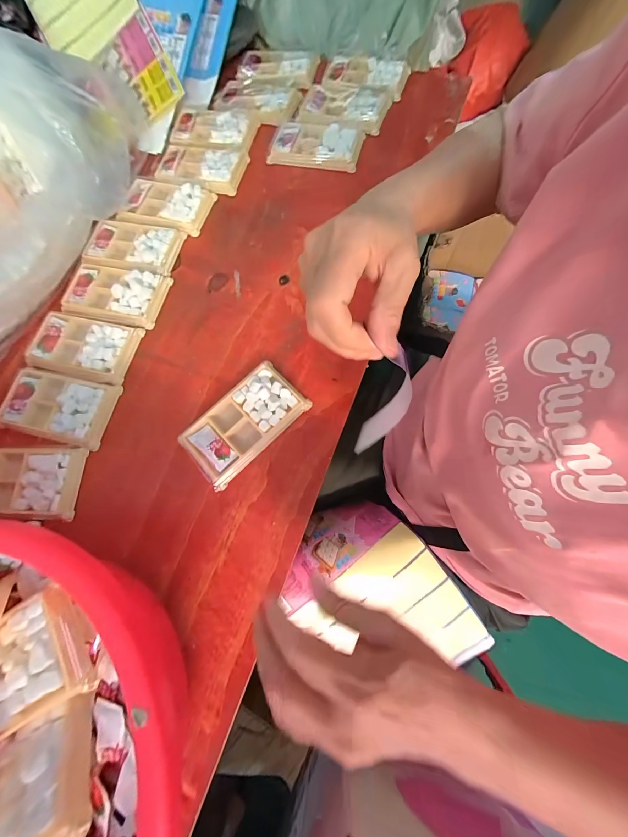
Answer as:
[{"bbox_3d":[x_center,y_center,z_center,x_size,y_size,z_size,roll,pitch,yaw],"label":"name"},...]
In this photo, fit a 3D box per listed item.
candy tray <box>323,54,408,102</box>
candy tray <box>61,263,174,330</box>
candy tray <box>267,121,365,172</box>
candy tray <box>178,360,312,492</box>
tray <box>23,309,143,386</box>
[{"bbox_3d":[0.082,-0.555,0.460,0.132,0.020,0.075,18,76,9],"label":"candy tray"},{"bbox_3d":[-0.267,-0.168,0.376,0.132,0.015,0.079,10,75,6],"label":"candy tray"},{"bbox_3d":[0.002,-0.419,0.431,0.139,0.014,0.077,14,76,8],"label":"candy tray"},{"bbox_3d":[-0.079,0.003,0.321,0.136,0.017,0.077,-43,76,-8],"label":"candy tray"},{"bbox_3d":[-0.292,-0.092,0.358,0.128,0.009,0.078,11,75,7],"label":"tray"}]

